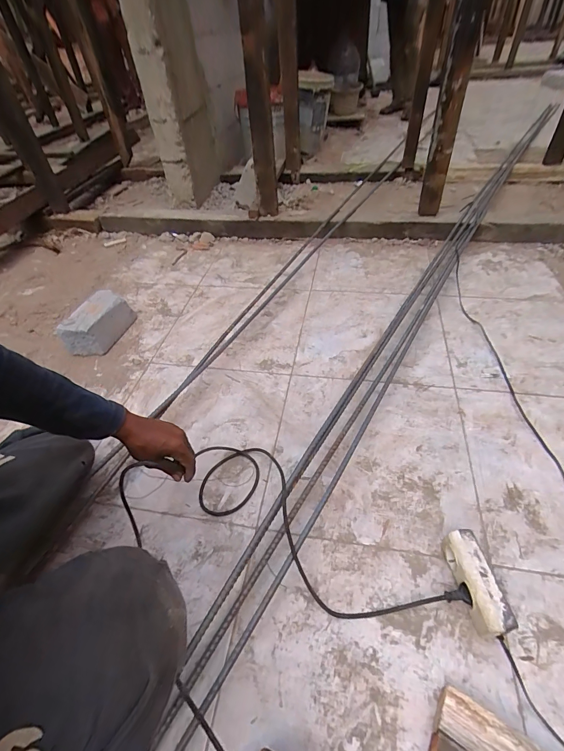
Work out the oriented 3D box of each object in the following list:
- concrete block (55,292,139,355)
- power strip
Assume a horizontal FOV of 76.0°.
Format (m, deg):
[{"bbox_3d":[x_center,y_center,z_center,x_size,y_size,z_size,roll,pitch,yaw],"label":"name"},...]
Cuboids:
[{"bbox_3d":[-0.545,-0.156,1.077,0.108,0.109,0.212,9,46,13],"label":"concrete block"},{"bbox_3d":[0.290,0.317,0.551,0.049,0.063,0.134,-5,45,-1],"label":"power strip"}]

